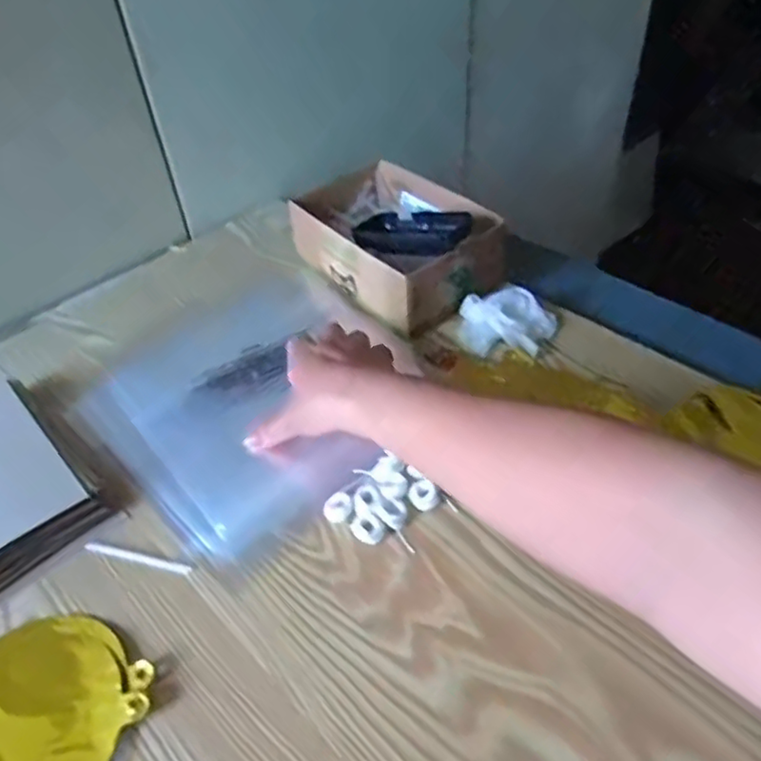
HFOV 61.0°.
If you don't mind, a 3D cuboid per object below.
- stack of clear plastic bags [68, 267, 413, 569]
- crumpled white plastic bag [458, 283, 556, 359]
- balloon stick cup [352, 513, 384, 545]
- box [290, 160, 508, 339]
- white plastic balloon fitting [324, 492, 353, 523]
[{"bbox_3d":[-0.102,0.003,0.548,0.249,0.018,0.255,-36,52,-28],"label":"stack of clear plastic bags"},{"bbox_3d":[0.114,-0.055,0.577,0.083,0.021,0.071,3,45,8],"label":"crumpled white plastic bag"},{"bbox_3d":[-0.009,0.101,0.437,0.020,0.009,0.021,-2,44,2],"label":"balloon stick cup"},{"bbox_3d":[0.011,-0.141,0.634,0.145,0.068,0.202,-34,51,-27],"label":"box"},{"bbox_3d":[-0.030,0.090,0.452,0.019,0.009,0.020,-2,44,2],"label":"white plastic balloon fitting"}]

